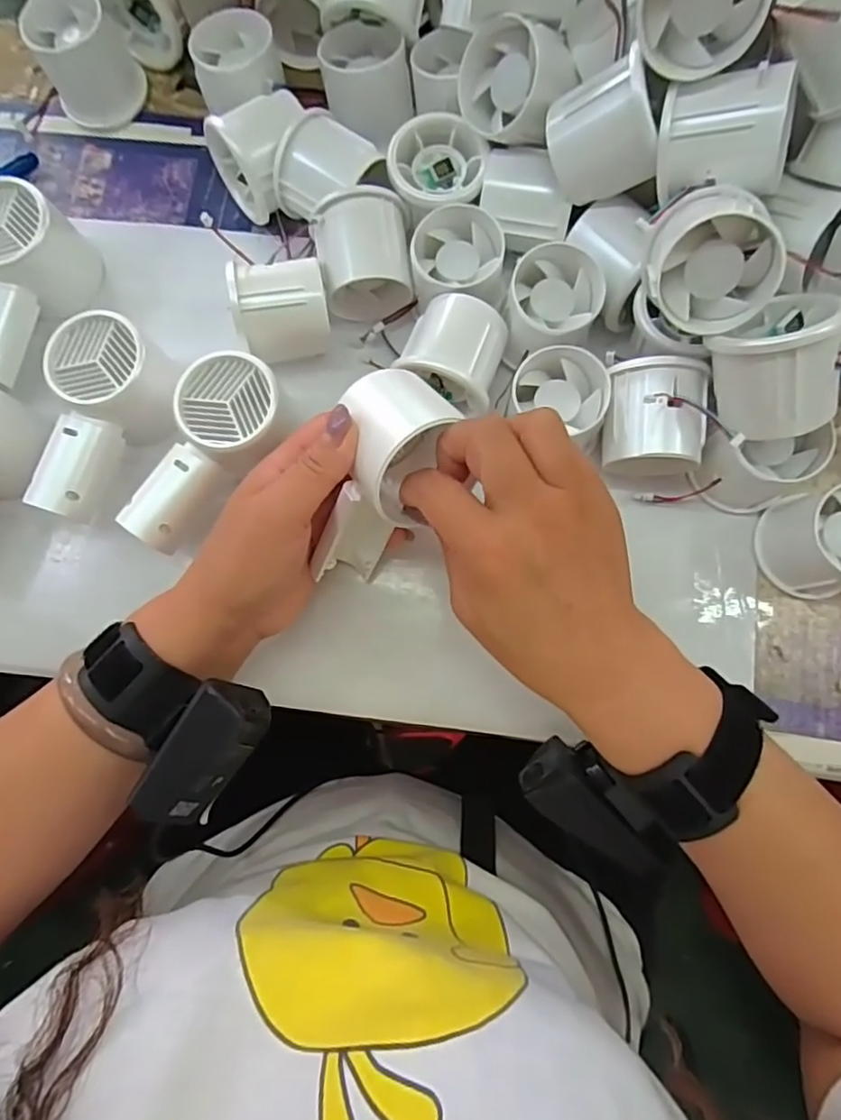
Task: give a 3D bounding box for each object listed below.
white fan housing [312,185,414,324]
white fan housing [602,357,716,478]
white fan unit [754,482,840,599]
[{"bbox_3d":[-0.032,-0.179,0.352,0.053,0.046,0.053,-6,81,1],"label":"white fan housing"},{"bbox_3d":[0.124,-0.071,0.326,0.048,0.051,0.058,1,81,3],"label":"white fan housing"},{"bbox_3d":[0.216,-0.010,0.316,0.049,0.050,0.055,-11,80,1],"label":"white fan unit"}]

